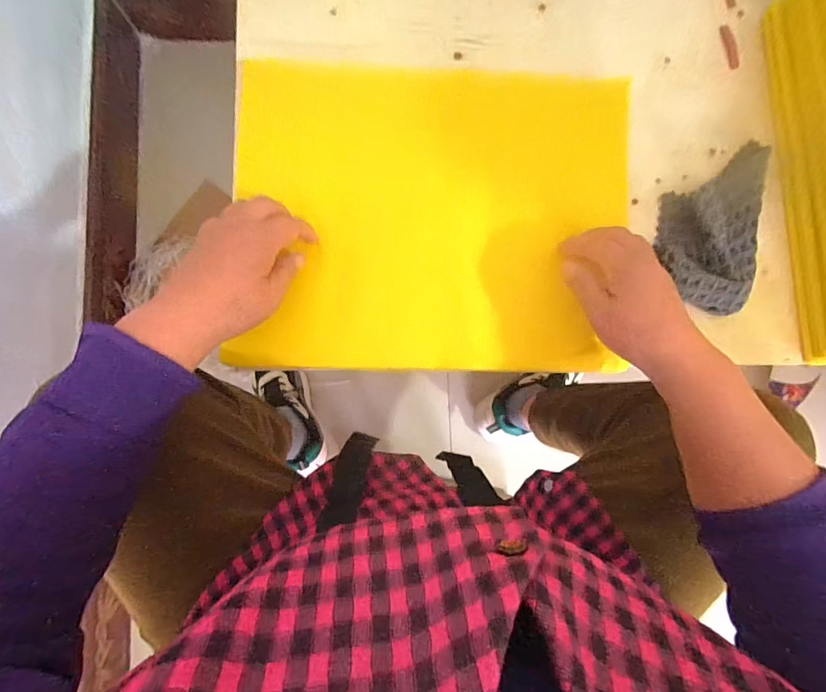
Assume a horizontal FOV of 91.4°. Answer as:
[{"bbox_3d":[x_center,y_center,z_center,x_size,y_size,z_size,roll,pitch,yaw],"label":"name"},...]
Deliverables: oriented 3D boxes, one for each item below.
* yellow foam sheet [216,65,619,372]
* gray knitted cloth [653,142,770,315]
[{"bbox_3d":[0.021,-0.119,0.377,0.347,0.031,0.280,2,88,-3],"label":"yellow foam sheet"},{"bbox_3d":[0.291,-0.123,0.387,0.093,0.038,0.176,19,85,-2],"label":"gray knitted cloth"}]

